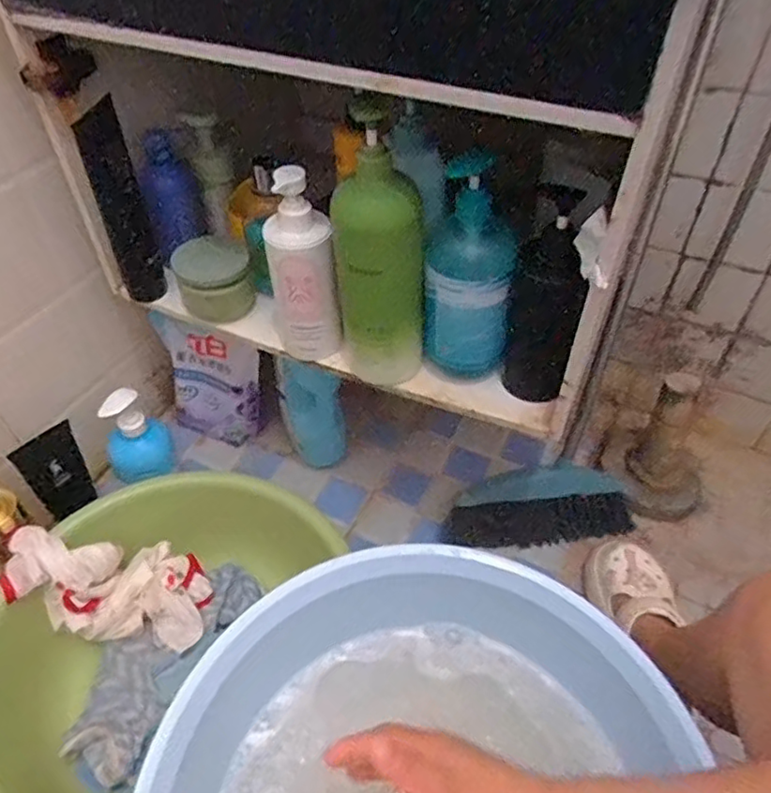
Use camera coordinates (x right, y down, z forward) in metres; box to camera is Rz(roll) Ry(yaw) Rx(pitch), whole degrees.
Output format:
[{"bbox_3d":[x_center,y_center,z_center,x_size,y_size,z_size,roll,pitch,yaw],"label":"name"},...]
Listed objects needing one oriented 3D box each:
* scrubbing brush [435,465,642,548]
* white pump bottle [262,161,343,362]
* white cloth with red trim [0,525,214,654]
[{"bbox_3d":[0.221,0.152,0.872,0.268,0.073,0.092,-1,46,1],"label":"scrubbing brush"},{"bbox_3d":[-0.079,-0.115,0.584,0.057,0.192,0.060,-16,48,-14],"label":"white pump bottle"},{"bbox_3d":[-0.322,0.217,0.708,0.234,0.069,0.111,20,45,-13],"label":"white cloth with red trim"}]

